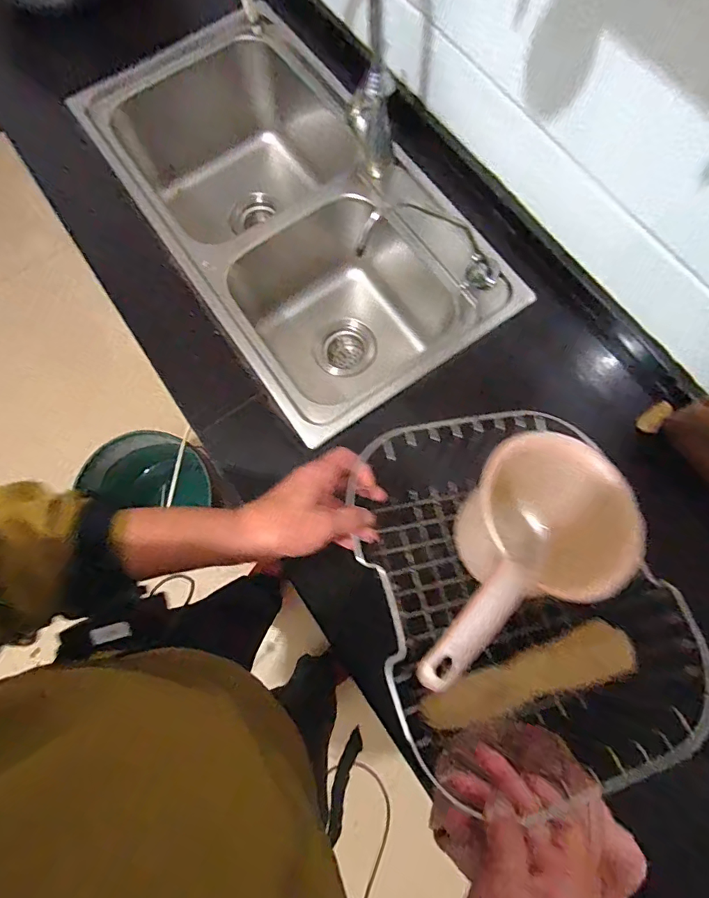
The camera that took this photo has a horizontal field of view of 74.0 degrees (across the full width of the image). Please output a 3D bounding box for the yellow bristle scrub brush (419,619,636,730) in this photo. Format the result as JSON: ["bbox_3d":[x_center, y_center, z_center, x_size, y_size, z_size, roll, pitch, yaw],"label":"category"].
[{"bbox_3d":[0.166,0.217,0.446,0.209,0.040,0.050,-15,75,-2],"label":"yellow bristle scrub brush"}]

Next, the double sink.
[{"bbox_3d":[-0.082,-0.368,0.831,0.435,0.264,0.720,-34,77,-7],"label":"double sink"}]

